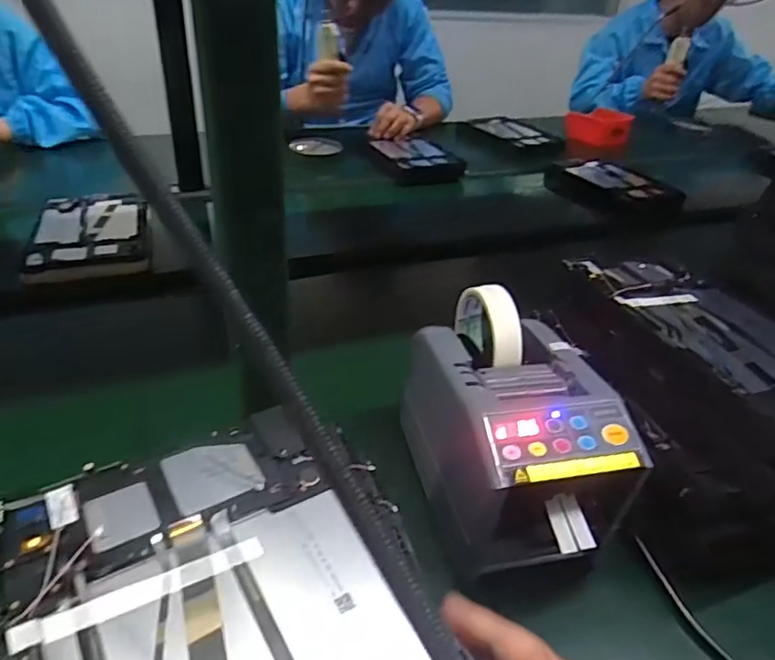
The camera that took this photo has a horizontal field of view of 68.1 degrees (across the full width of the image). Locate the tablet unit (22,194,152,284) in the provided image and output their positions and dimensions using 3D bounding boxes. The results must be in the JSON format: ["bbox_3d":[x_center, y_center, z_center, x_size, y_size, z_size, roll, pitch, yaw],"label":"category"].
[{"bbox_3d":[-0.435,-0.148,0.849,0.152,0.031,0.255,-10,36,-18],"label":"tablet unit"}]

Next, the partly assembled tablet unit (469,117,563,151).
[{"bbox_3d":[0.319,-0.504,1.456,0.120,0.023,0.235,-18,42,-21],"label":"partly assembled tablet unit"}]

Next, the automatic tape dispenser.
[{"bbox_3d":[0.089,0.070,0.426,0.116,0.137,0.209,-6,35,-12],"label":"automatic tape dispenser"}]

